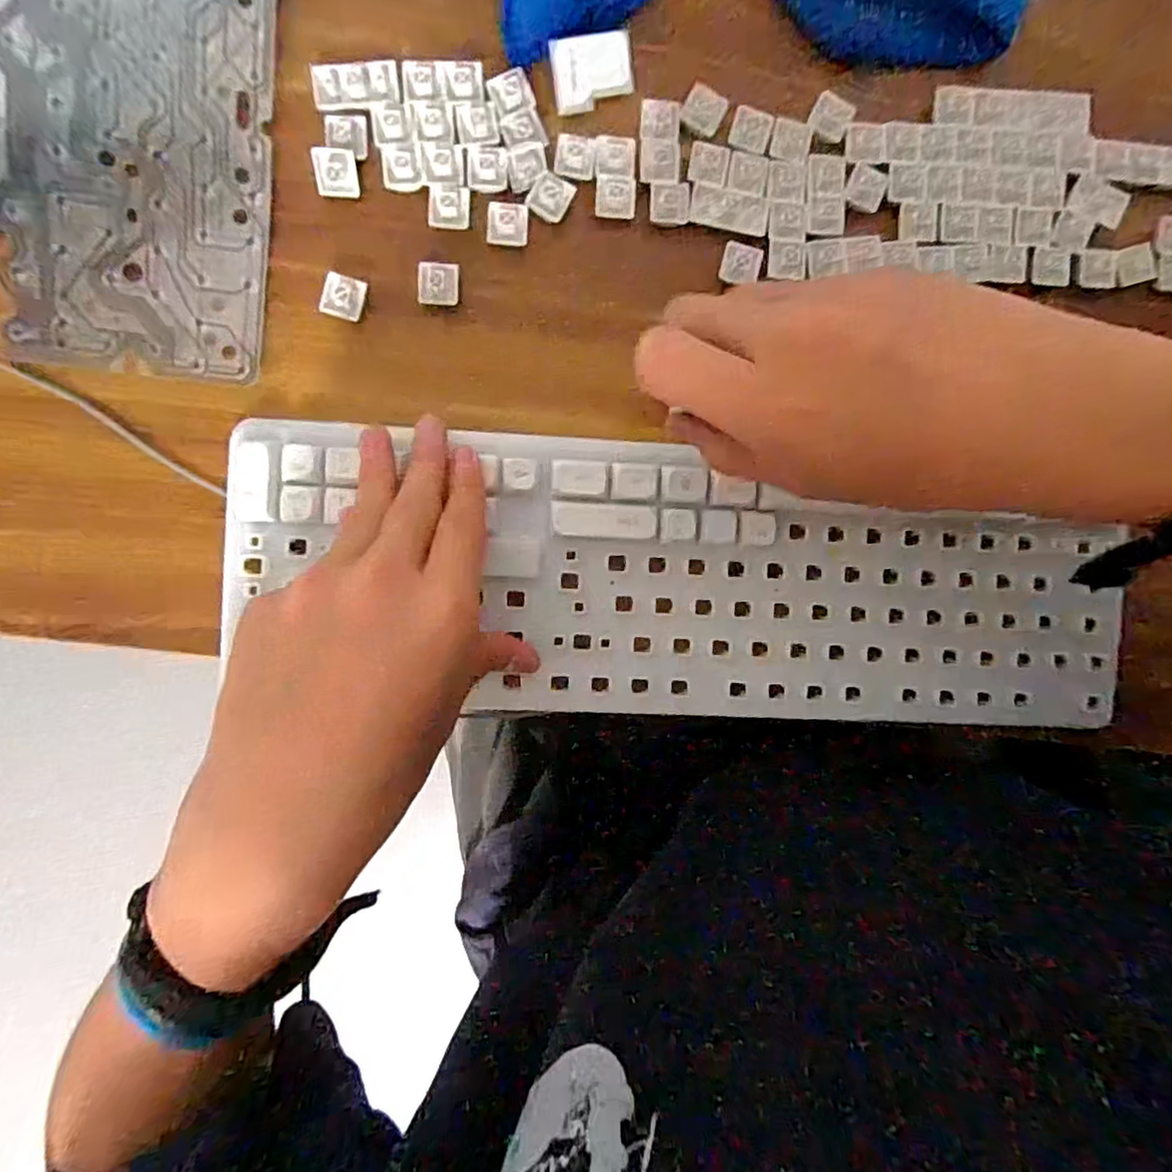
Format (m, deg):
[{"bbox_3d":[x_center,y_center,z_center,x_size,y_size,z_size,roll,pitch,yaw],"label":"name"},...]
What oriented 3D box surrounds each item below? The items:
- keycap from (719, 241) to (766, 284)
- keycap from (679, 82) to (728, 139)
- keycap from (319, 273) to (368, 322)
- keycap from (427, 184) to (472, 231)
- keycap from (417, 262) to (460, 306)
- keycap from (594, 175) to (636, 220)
[{"bbox_3d":[0.073,-0.150,0.289,0.018,0.004,0.019,15,92,-5],"label":"keycap"},{"bbox_3d":[0.054,-0.219,0.282,0.019,0.004,0.020,25,91,-6],"label":"keycap"},{"bbox_3d":[-0.110,-0.131,0.279,0.018,0.010,0.017,14,92,-5],"label":"keycap"},{"bbox_3d":[-0.062,-0.172,0.278,0.018,0.006,0.018,4,93,-5],"label":"keycap"},{"bbox_3d":[-0.067,-0.138,0.282,0.018,0.009,0.018,6,93,-5],"label":"keycap"},{"bbox_3d":[0.014,-0.179,0.285,0.018,0.004,0.017,1,93,-5],"label":"keycap"}]

